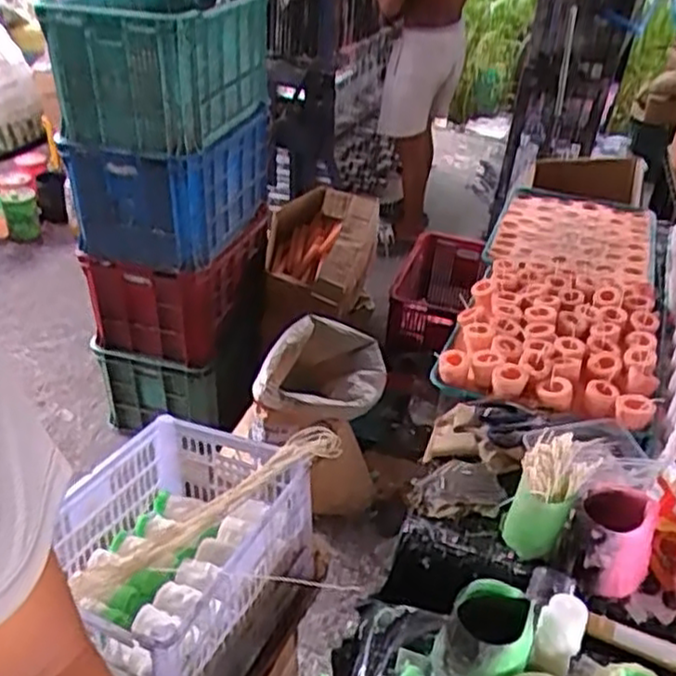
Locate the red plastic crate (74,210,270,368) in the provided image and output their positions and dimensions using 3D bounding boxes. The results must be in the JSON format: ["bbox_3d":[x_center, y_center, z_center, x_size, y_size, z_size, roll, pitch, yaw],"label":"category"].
[{"bbox_3d":[-0.423,-0.158,1.934,0.355,0.254,0.391,10,35,9],"label":"red plastic crate"}]

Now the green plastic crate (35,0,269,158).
[{"bbox_3d":[-0.365,-0.604,1.594,0.311,0.266,0.411,16,37,18],"label":"green plastic crate"}]

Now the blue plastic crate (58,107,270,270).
[{"bbox_3d":[-0.406,-0.397,1.801,0.338,0.264,0.430,13,36,14],"label":"blue plastic crate"}]

